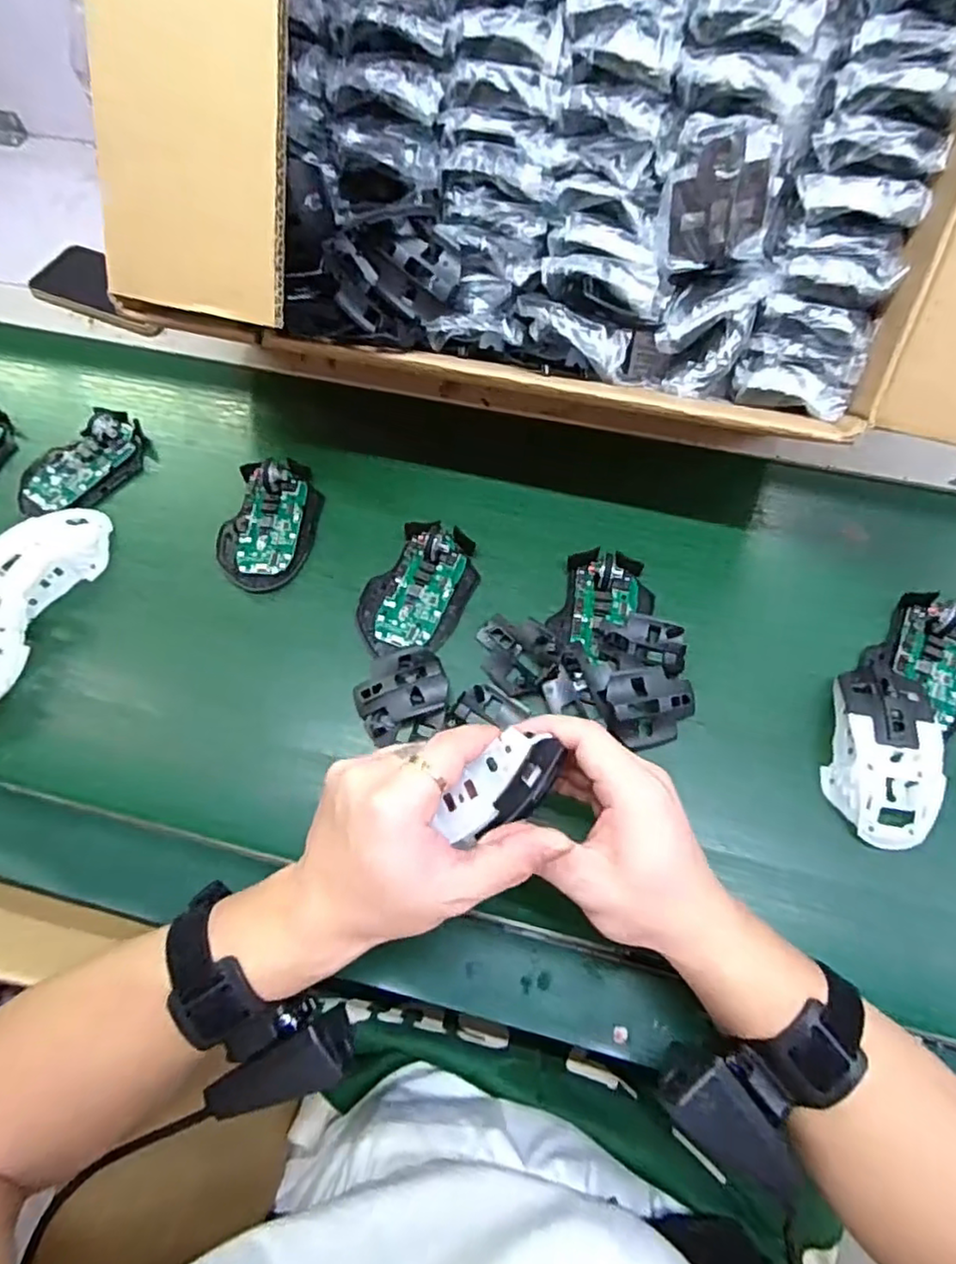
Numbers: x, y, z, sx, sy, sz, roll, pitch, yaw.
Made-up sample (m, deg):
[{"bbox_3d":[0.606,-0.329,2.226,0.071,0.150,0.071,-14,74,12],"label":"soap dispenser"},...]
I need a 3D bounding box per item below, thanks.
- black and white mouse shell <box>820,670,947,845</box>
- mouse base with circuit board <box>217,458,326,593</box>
[{"bbox_3d":[0.266,0.079,0.416,0.063,0.037,0.117,11,68,5],"label":"black and white mouse shell"},{"bbox_3d":[-0.167,-0.091,0.508,0.073,0.026,0.114,12,69,6],"label":"mouse base with circuit board"}]

